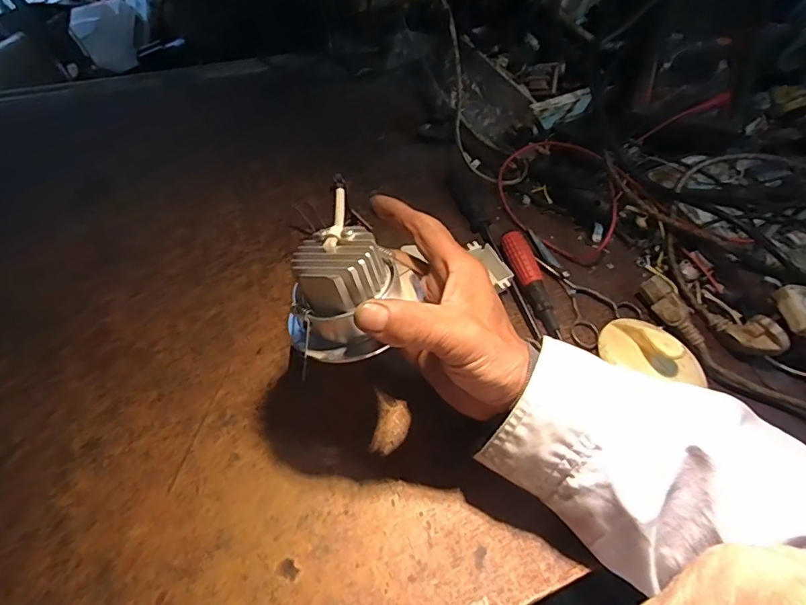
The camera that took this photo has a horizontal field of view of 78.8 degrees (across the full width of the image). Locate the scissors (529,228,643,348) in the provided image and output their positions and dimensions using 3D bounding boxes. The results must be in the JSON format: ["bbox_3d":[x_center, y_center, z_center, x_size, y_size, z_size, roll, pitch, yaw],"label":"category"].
[{"bbox_3d":[0.149,-0.020,0.439,0.072,0.010,0.119,-27,63,-20],"label":"scissors"}]

